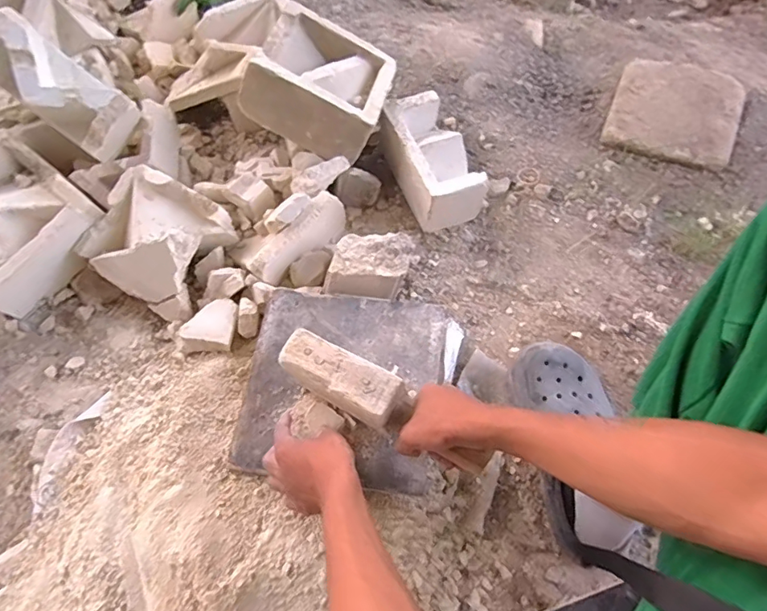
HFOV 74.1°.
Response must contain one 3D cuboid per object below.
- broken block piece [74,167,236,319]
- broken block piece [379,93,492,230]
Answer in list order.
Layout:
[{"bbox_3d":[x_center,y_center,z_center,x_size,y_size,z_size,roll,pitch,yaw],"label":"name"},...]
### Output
[{"bbox_3d":[-0.337,-0.098,0.753,0.185,0.090,0.167,26,68,12],"label":"broken block piece"},{"bbox_3d":[0.078,-0.236,0.836,0.104,0.103,0.192,-23,67,-10],"label":"broken block piece"}]

